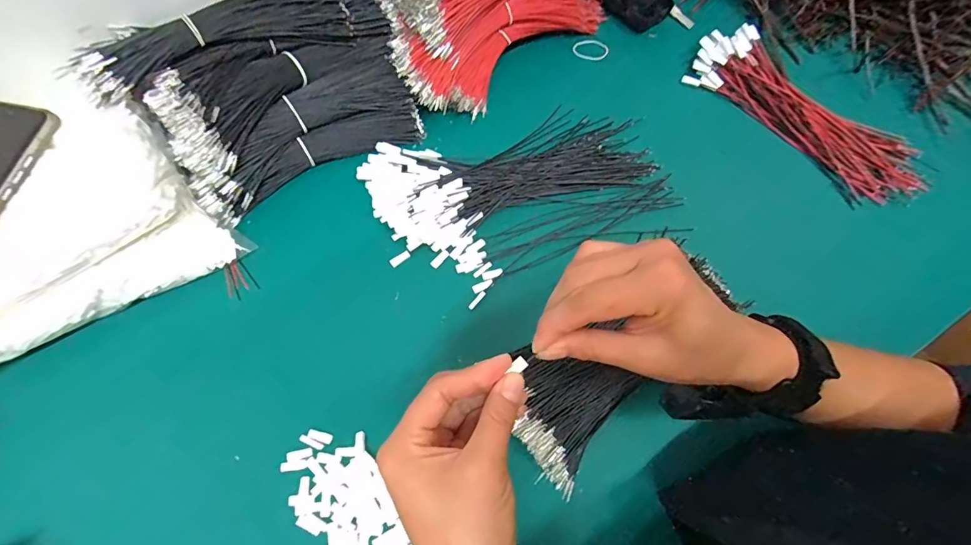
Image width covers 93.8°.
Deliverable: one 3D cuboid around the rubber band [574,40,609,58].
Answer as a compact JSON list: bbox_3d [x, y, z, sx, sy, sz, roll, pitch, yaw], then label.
[{"bbox_3d":[0.123,-0.260,0.531,0.042,0.006,0.024,-6,92,0],"label":"rubber band"}]

